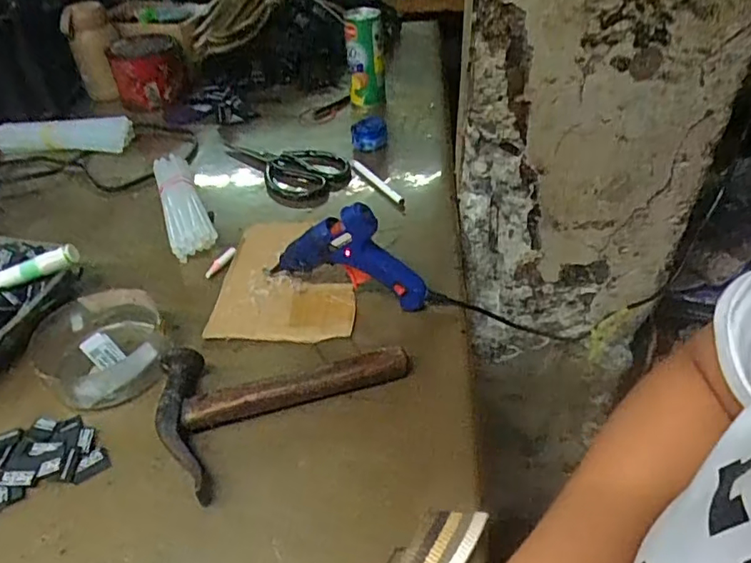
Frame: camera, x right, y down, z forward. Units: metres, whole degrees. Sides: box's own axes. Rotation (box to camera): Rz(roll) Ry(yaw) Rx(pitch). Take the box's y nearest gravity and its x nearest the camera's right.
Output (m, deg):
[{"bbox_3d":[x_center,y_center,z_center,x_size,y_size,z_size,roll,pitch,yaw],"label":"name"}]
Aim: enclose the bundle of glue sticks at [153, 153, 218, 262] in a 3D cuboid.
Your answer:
[{"bbox_3d":[-0.216,-0.091,0.628,0.043,0.027,0.199,-17,43,-15],"label":"bundle of glue sticks"}]

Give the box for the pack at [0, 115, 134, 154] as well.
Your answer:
[{"bbox_3d":[-0.430,-0.201,0.760,0.193,0.034,0.046,-1,41,3],"label":"pack"}]

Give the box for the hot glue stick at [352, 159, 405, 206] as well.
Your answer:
[{"bbox_3d":[0.001,-0.119,0.657,0.009,0.007,0.114,-23,45,-21],"label":"hot glue stick"}]

